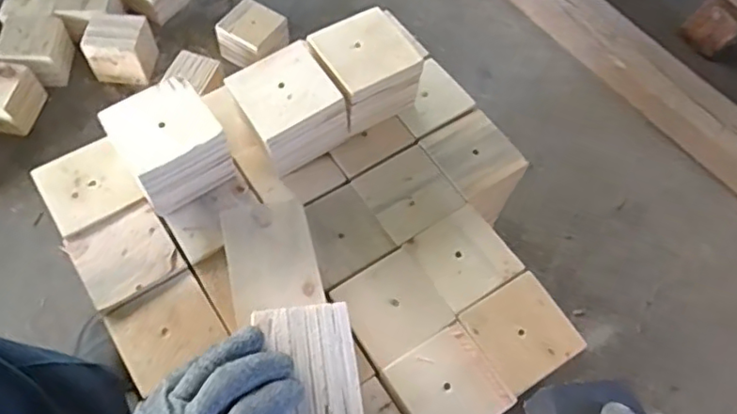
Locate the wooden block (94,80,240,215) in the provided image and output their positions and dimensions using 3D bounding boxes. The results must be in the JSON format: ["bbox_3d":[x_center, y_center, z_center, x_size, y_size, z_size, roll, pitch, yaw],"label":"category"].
[{"bbox_3d":[-0.197,-0.060,0.589,0.096,0.076,0.099,-30,67,-16],"label":"wooden block"}]

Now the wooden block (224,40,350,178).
[{"bbox_3d":[-0.086,-0.102,0.619,0.094,0.074,0.097,-31,68,-17],"label":"wooden block"}]

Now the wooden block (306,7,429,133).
[{"bbox_3d":[-0.004,-0.149,0.645,0.098,0.076,0.093,-27,67,-15],"label":"wooden block"}]

